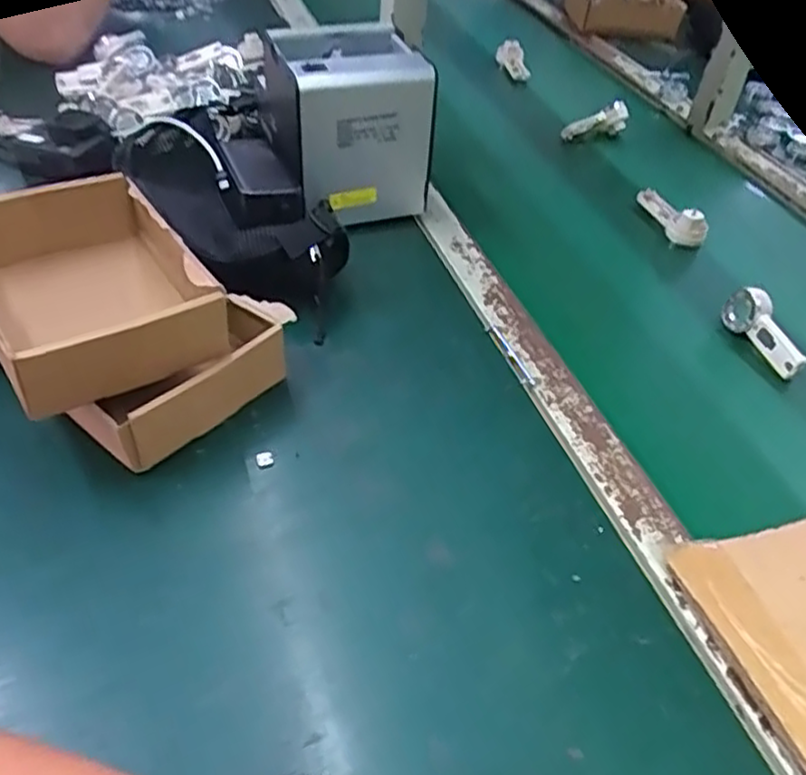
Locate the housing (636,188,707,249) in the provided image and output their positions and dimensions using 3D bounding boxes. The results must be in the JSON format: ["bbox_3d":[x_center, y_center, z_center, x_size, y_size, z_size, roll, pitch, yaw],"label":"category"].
[{"bbox_3d":[0.292,-0.189,0.788,0.032,0.030,0.096,-8,46,-16],"label":"housing"}]

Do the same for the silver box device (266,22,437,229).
[{"bbox_3d":[-0.057,-0.258,0.710,0.130,0.143,0.154,-10,46,-17],"label":"silver box device"}]

